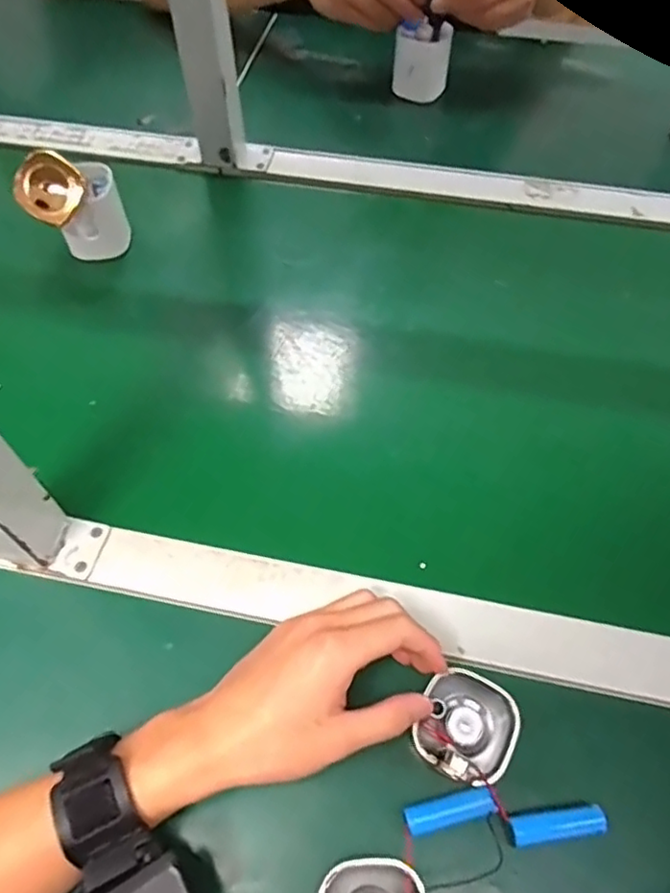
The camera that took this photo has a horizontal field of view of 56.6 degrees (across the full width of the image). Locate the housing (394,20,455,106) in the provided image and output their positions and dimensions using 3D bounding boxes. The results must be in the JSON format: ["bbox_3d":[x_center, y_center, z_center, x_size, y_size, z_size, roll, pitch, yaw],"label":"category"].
[{"bbox_3d":[0.096,-0.420,0.697,0.060,0.072,0.043,9,57,5],"label":"housing"}]

